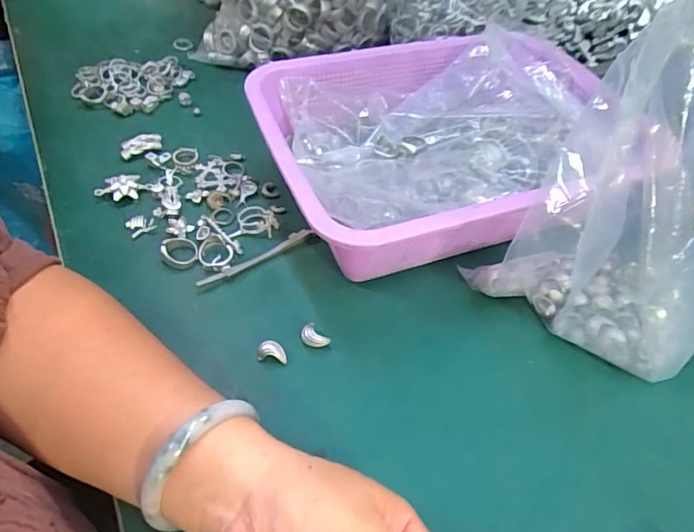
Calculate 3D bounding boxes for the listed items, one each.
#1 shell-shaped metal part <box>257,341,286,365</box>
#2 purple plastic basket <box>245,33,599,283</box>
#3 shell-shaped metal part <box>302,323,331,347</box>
[{"bbox_3d":[-0.049,0.057,0.333,0.019,0.015,0.009,8,49,4],"label":"shell-shaped metal part"},{"bbox_3d":[0.079,-0.101,0.425,0.291,0.080,0.222,-17,53,-16],"label":"purple plastic basket"},{"bbox_3d":[-0.022,0.049,0.342,0.019,0.010,0.012,33,55,24],"label":"shell-shaped metal part"}]

